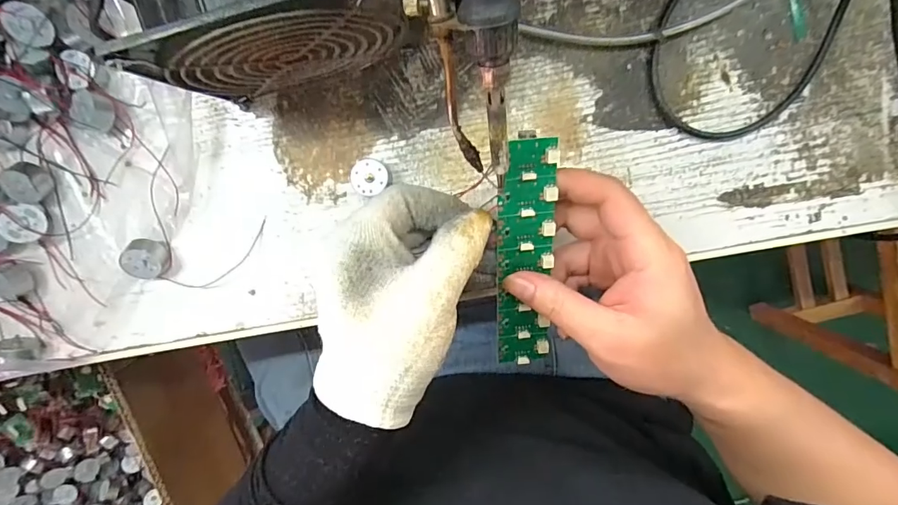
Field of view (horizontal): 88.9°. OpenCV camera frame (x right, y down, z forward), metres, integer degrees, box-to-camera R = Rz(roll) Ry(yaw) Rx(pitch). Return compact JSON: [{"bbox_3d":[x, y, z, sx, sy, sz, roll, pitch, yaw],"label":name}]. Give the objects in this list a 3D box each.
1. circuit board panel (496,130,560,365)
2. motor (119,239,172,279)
[{"bbox_3d":[0.042,0.005,0.254,0.030,0.006,0.138,-5,116,-3],"label":"circuit board panel"},{"bbox_3d":[-0.196,0.004,0.297,0.021,0.018,0.024,21,98,-2],"label":"motor"}]

